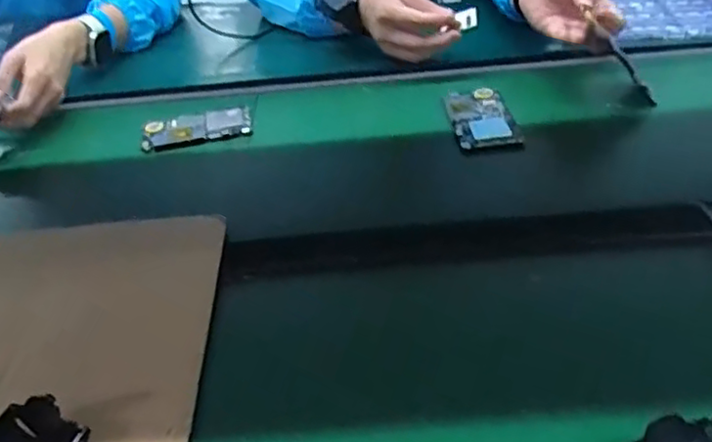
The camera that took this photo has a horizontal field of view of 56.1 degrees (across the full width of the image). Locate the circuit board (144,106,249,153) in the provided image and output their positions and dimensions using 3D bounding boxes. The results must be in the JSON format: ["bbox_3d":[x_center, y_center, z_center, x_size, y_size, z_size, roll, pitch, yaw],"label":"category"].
[{"bbox_3d":[-0.180,-0.105,0.757,0.119,0.009,0.054,-11,39,-8],"label":"circuit board"}]

